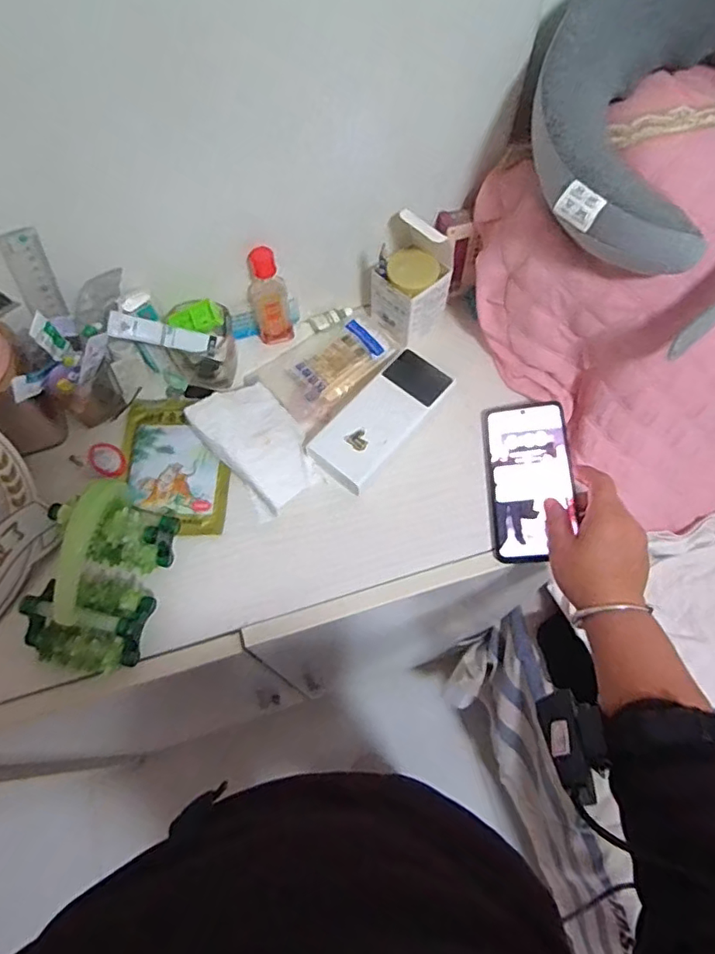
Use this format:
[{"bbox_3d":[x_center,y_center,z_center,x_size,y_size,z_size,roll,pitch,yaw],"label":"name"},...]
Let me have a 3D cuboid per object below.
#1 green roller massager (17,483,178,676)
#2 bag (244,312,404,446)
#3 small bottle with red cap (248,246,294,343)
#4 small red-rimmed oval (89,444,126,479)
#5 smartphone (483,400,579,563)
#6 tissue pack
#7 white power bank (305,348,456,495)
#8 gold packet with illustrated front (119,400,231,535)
[{"bbox_3d":[-0.221,0.083,0.477,0.098,0.091,0.141,14,67,6],"label":"green roller massager"},{"bbox_3d":[-0.029,-0.116,0.608,0.146,0.020,0.098,-37,71,-15],"label":"bag"},{"bbox_3d":[-0.089,-0.181,0.580,0.037,0.111,0.023,-9,66,-4],"label":"small bottle with red cap"},{"bbox_3d":[-0.250,-0.017,0.572,0.044,0.010,0.030,37,71,16],"label":"small red-rimmed oval"},{"bbox_3d":[0.163,0.001,0.544,0.077,0.006,0.160,-5,66,16],"label":"smartphone"},{"bbox_3d":[-0.093,-0.031,0.554,0.084,0.040,0.130,-37,71,-15],"label":"tissue pack"},{"bbox_3d":[0.025,-0.060,0.568,0.067,0.026,0.155,38,71,16],"label":"white power bank"},{"bbox_3d":[-0.179,-0.015,0.566,0.105,0.004,0.139,0,66,0],"label":"gold packet with illustrated front"}]

